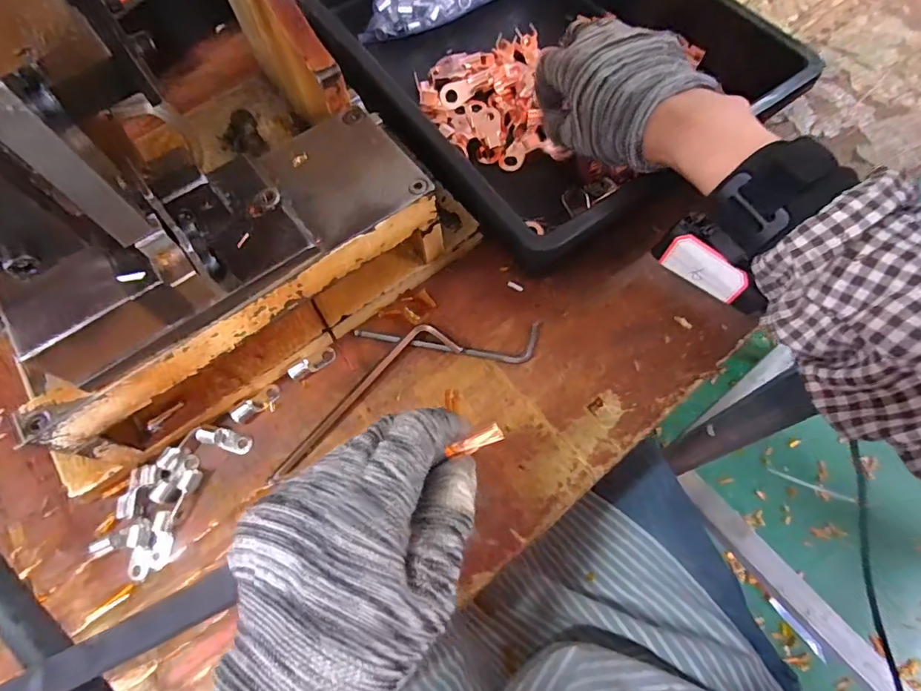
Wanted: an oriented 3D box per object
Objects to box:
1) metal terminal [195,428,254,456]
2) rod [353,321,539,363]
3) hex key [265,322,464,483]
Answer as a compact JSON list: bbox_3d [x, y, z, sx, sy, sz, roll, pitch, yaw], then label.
[{"bbox_3d":[-0.147,0.059,0.313,0.032,0.013,0.012,11,68,7],"label":"metal terminal"},{"bbox_3d":[-0.009,0.000,0.332,0.122,0.004,0.027,-2,67,2],"label":"rod"},{"bbox_3d":[-0.064,0.031,0.316,0.139,0.016,0.028,-35,70,-11],"label":"hex key"}]

